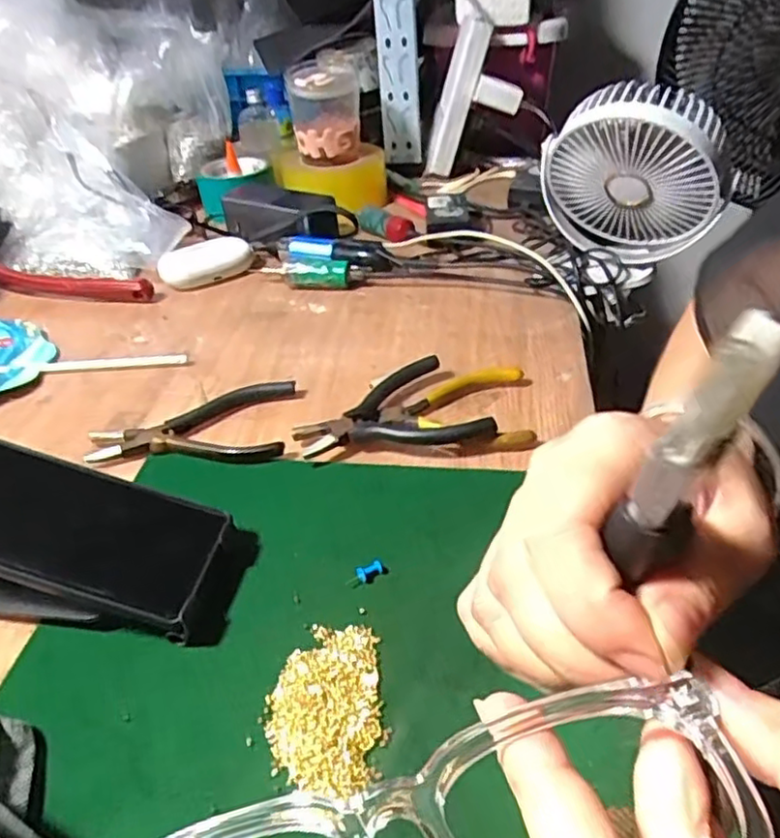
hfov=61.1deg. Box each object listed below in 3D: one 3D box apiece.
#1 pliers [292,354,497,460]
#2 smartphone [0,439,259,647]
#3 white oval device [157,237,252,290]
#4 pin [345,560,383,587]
[{"bbox_3d":[-0.003,0.001,0.456,0.120,0.025,0.095,-17,40,-15],"label":"pliers"},{"bbox_3d":[-0.173,0.077,0.369,0.176,0.065,0.076,18,39,-4],"label":"smartphone"},{"bbox_3d":[-0.186,-0.156,0.676,0.092,0.034,0.045,-23,42,-22],"label":"white oval device"},{"bbox_3d":[-0.014,0.085,0.360,0.021,0.008,0.007,-19,41,-18],"label":"pin"}]

